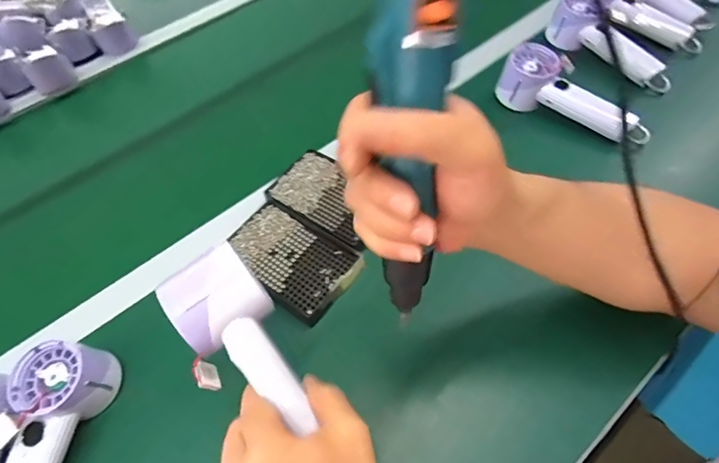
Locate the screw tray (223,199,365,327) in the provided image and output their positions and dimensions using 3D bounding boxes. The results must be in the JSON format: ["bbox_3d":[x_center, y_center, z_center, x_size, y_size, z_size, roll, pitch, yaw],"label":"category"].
[{"bbox_3d":[-0.075,0.029,0.472,0.142,0.014,0.091,29,63,21],"label":"screw tray"}]

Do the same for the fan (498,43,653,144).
[{"bbox_3d":[0.279,-0.169,0.574,0.200,0.060,0.066,34,64,10],"label":"fan"}]

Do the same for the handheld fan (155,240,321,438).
[{"bbox_3d":[-0.087,0.083,0.318,0.072,0.056,0.135,-35,86,-18],"label":"handheld fan"}]

